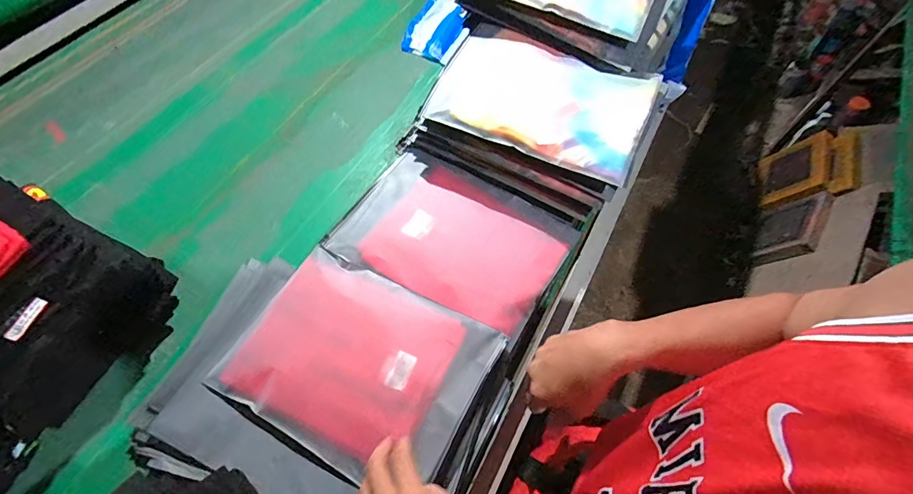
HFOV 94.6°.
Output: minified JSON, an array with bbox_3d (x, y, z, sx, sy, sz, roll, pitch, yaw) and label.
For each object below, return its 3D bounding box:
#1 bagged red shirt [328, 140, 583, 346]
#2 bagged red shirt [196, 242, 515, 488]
[{"bbox_3d":[-0.005,-0.021,0.681,0.337,0.027,0.233,28,64,13],"label":"bagged red shirt"},{"bbox_3d":[-0.135,0.154,0.585,0.324,0.027,0.243,26,64,12],"label":"bagged red shirt"}]

